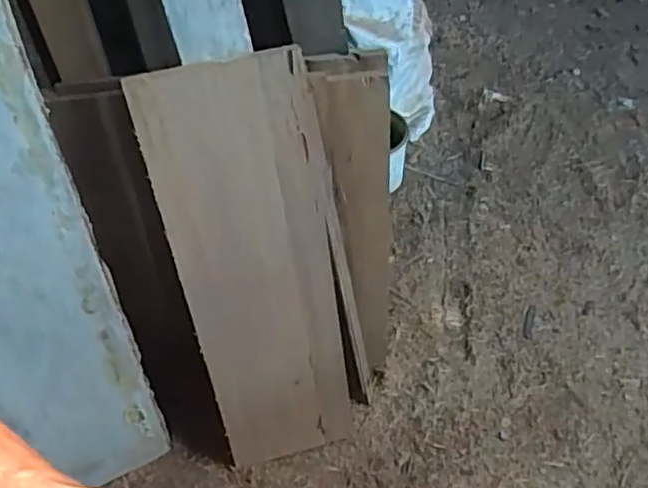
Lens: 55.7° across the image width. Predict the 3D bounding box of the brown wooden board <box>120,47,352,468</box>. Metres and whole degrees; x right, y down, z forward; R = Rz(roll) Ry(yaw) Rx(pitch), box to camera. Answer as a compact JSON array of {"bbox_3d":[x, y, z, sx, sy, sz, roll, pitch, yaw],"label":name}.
[{"bbox_3d":[-0.103,0.085,1.040,0.251,0.786,0.030,-14,35,-11],"label":"brown wooden board"}]

